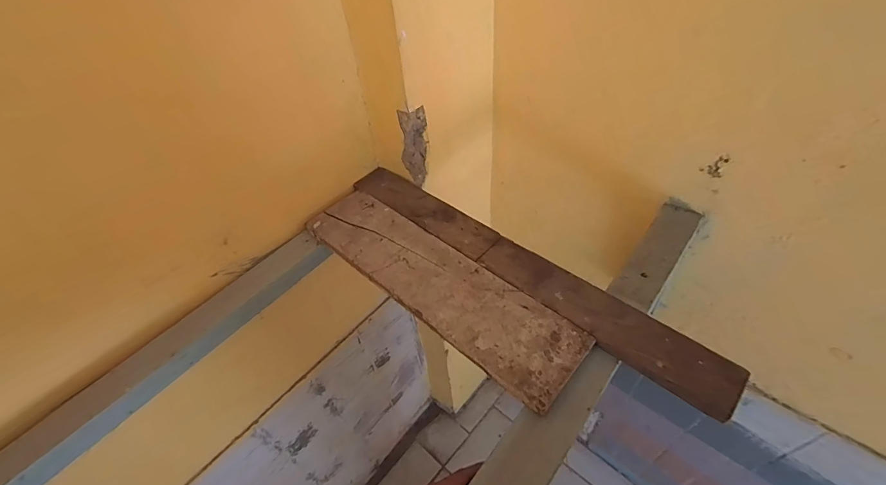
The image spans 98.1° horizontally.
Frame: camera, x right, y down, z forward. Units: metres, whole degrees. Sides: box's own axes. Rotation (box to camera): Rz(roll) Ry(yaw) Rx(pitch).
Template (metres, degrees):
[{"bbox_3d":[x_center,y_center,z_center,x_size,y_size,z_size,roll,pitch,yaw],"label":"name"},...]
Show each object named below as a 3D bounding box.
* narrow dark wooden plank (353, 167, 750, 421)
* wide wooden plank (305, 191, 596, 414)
[{"bbox_3d":[0.094,0.017,0.591,0.644,0.014,0.078,32,55,32],"label":"narrow dark wooden plank"},{"bbox_3d":[-0.021,0.047,0.579,0.474,0.016,0.126,31,55,31],"label":"wide wooden plank"}]

